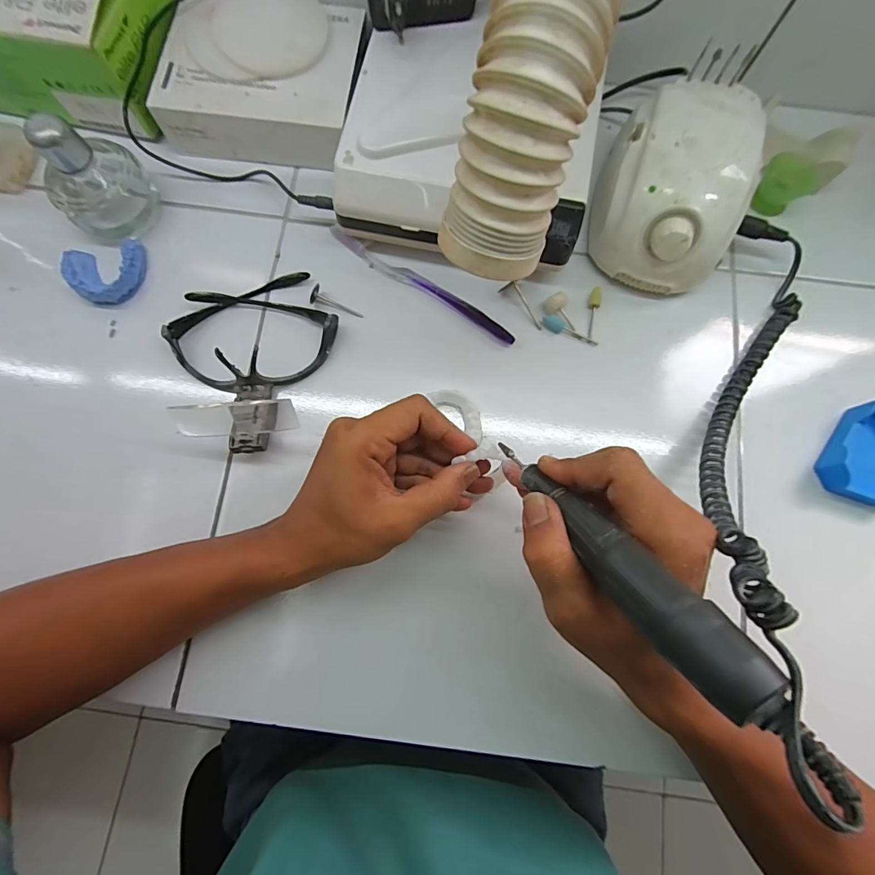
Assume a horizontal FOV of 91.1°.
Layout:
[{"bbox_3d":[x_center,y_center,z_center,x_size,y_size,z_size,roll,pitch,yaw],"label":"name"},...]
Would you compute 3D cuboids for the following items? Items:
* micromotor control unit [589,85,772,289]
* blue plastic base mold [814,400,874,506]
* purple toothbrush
[{"bbox_3d":[0.187,-0.199,0.347,0.108,0.077,0.137,17,80,2],"label":"micromotor control unit"},{"bbox_3d":[0.340,0.016,0.335,0.060,0.028,0.079,32,81,5],"label":"blue plastic base mold"},{"bbox_3d":[-0.015,-0.131,0.366,0.184,0.008,0.013,33,81,5],"label":"purple toothbrush"}]

